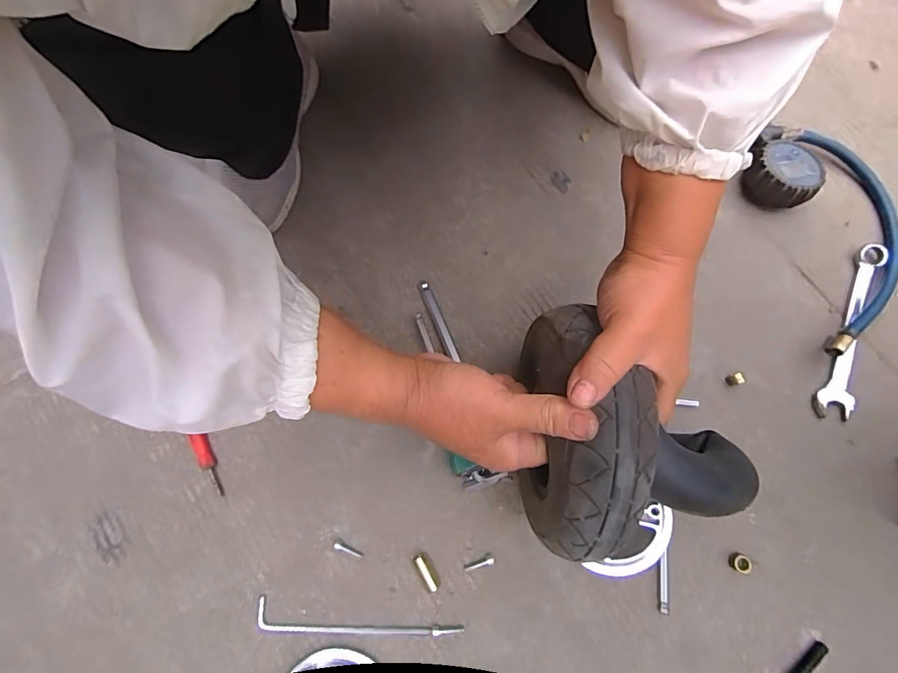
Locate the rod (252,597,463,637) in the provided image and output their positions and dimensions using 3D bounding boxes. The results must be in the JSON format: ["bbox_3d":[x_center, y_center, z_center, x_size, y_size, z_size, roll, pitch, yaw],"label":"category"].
[{"bbox_3d":[-0.079,0.251,0.382,0.178,0.006,0.024,5,76,2],"label":"rod"}]

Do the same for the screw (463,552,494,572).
[{"bbox_3d":[0.027,0.202,0.390,0.028,0.008,0.008,-24,76,-5],"label":"screw"}]

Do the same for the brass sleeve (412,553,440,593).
[{"bbox_3d":[-0.021,0.209,0.388,0.015,0.013,0.031,-32,77,-7],"label":"brass sleeve"}]

